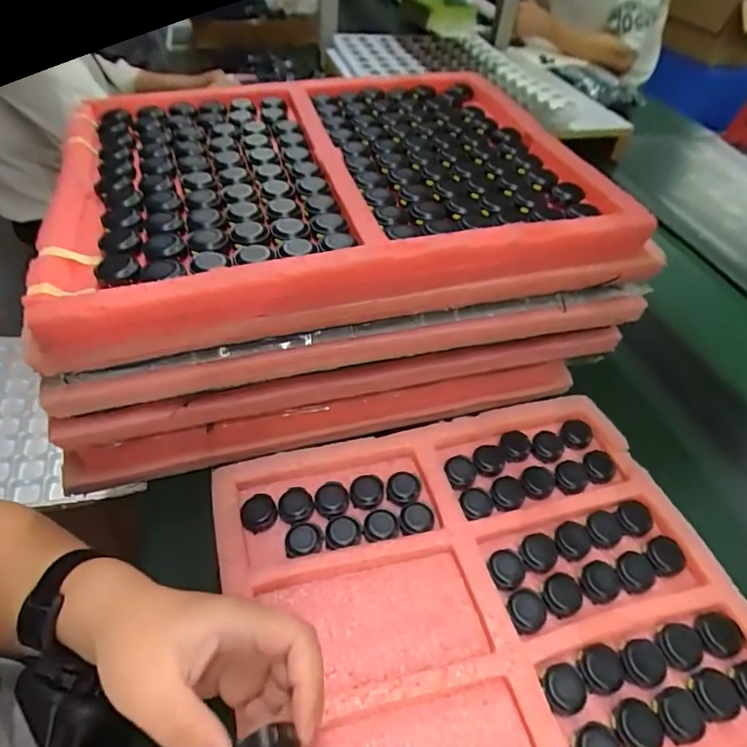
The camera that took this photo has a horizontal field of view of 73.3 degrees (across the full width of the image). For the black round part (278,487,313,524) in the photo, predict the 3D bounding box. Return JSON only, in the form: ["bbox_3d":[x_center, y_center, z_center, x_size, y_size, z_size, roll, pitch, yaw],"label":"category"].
[{"bbox_3d":[-0.066,0.114,0.428,0.028,0.012,0.029,2,46,-2],"label":"black round part"}]

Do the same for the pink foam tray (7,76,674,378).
[{"bbox_3d":[-0.043,-0.183,0.481,0.469,0.058,0.361,-7,48,-13],"label":"pink foam tray"}]

